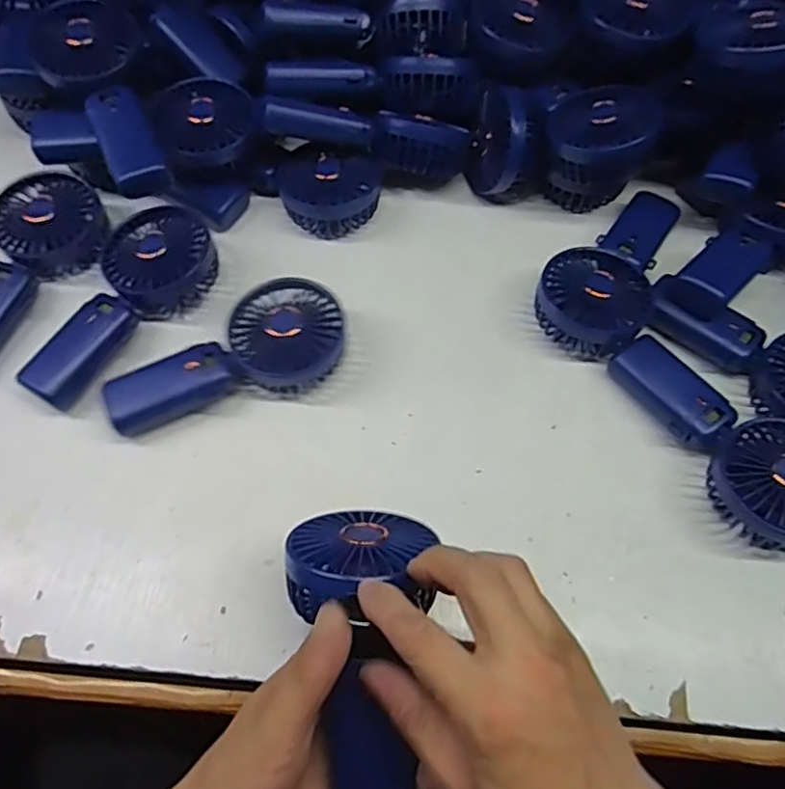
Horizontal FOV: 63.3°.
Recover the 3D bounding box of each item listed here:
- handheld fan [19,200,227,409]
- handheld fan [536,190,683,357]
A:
[{"bbox_3d":[-0.202,-0.067,0.493,0.090,0.046,0.180,20,62,10],"label":"handheld fan"},{"bbox_3d":[0.180,-0.111,0.526,0.083,0.046,0.175,25,63,13],"label":"handheld fan"}]

